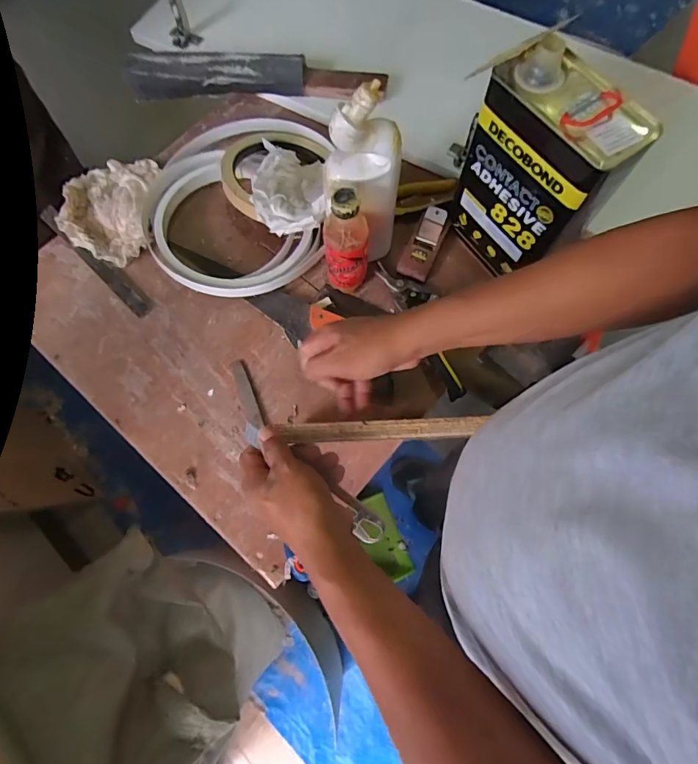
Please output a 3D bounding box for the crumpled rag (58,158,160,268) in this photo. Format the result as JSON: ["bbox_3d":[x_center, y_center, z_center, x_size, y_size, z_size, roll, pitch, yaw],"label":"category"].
[{"bbox_3d":[-0.363,-0.261,0.674,0.131,0.038,0.169,2,73,1],"label":"crumpled rag"}]

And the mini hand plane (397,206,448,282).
[{"bbox_3d":[0.110,-0.203,0.648,0.042,0.016,0.105,24,90,7],"label":"mini hand plane"}]

